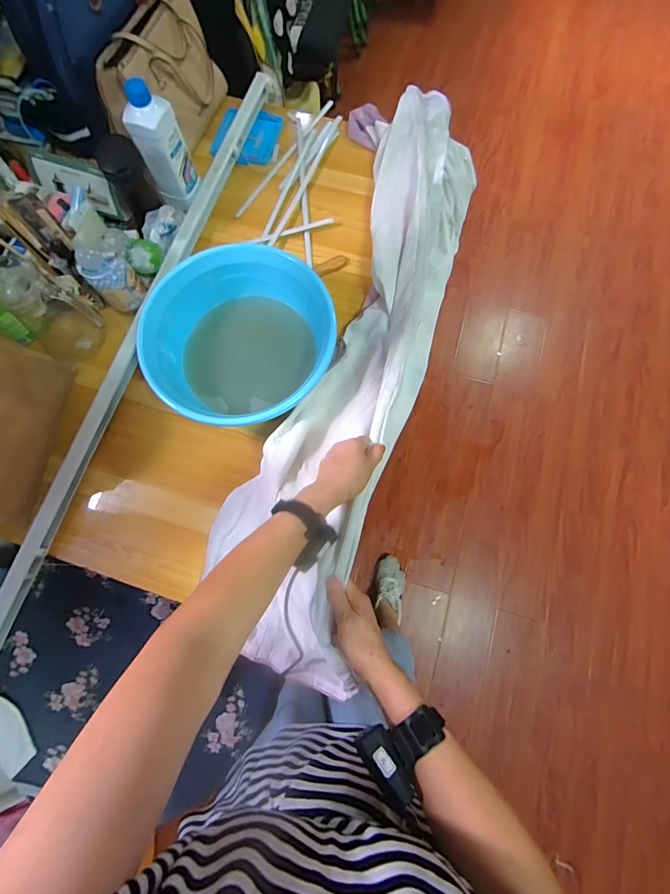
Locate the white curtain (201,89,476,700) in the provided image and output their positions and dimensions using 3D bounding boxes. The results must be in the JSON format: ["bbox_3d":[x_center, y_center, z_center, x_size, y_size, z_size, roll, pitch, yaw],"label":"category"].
[{"bbox_3d":[0.049,-0.204,0.739,0.272,0.190,1.176,16,72,3],"label":"white curtain"}]

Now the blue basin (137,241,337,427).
[{"bbox_3d":[-0.183,-0.194,0.751,0.338,0.113,0.332,0,76,1],"label":"blue basin"}]

